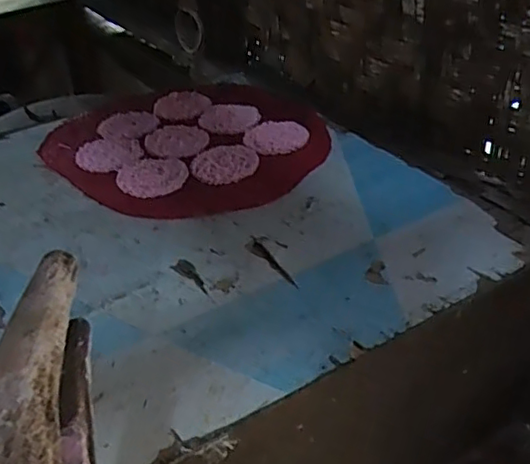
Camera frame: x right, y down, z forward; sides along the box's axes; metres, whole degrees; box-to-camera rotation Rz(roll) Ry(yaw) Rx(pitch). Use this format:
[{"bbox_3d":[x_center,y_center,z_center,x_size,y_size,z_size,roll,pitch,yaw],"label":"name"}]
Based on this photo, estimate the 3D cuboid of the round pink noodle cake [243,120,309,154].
[{"bbox_3d":[0.012,-0.118,0.758,0.078,0.006,0.071,-1,38,1],"label":"round pink noodle cake"}]

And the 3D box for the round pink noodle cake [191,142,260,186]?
[{"bbox_3d":[-0.048,-0.082,0.713,0.077,0.009,0.082,-1,38,1],"label":"round pink noodle cake"}]

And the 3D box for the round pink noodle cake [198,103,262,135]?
[{"bbox_3d":[-0.046,-0.151,0.814,0.078,0.008,0.071,-1,38,1],"label":"round pink noodle cake"}]

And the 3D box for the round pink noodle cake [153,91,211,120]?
[{"bbox_3d":[-0.116,-0.178,0.858,0.076,0.007,0.087,-6,38,-5],"label":"round pink noodle cake"}]

